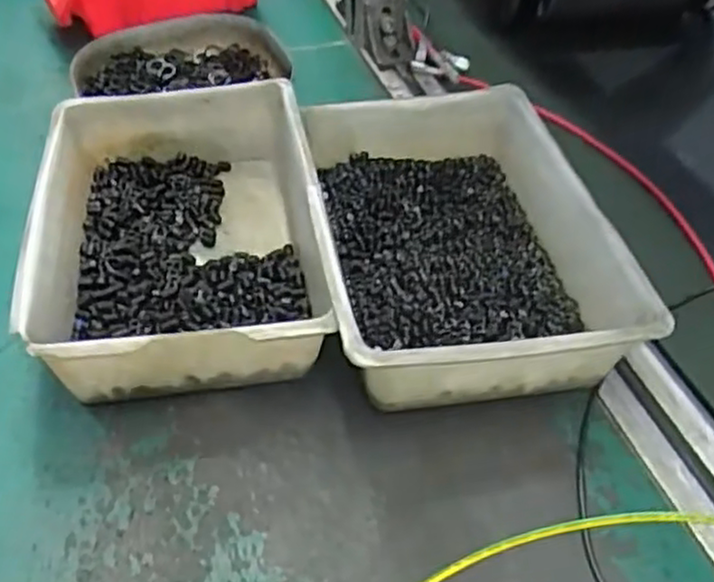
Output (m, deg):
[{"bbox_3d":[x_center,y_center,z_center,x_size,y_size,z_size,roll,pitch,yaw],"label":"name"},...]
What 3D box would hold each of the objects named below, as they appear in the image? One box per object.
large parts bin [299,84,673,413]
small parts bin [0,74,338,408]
[{"bbox_3d":[0.049,-0.025,0.372,0.134,0.058,0.195,-6,45,-7],"label":"large parts bin"},{"bbox_3d":[-0.091,-0.029,0.377,0.136,0.062,0.195,-6,45,-7],"label":"small parts bin"}]

